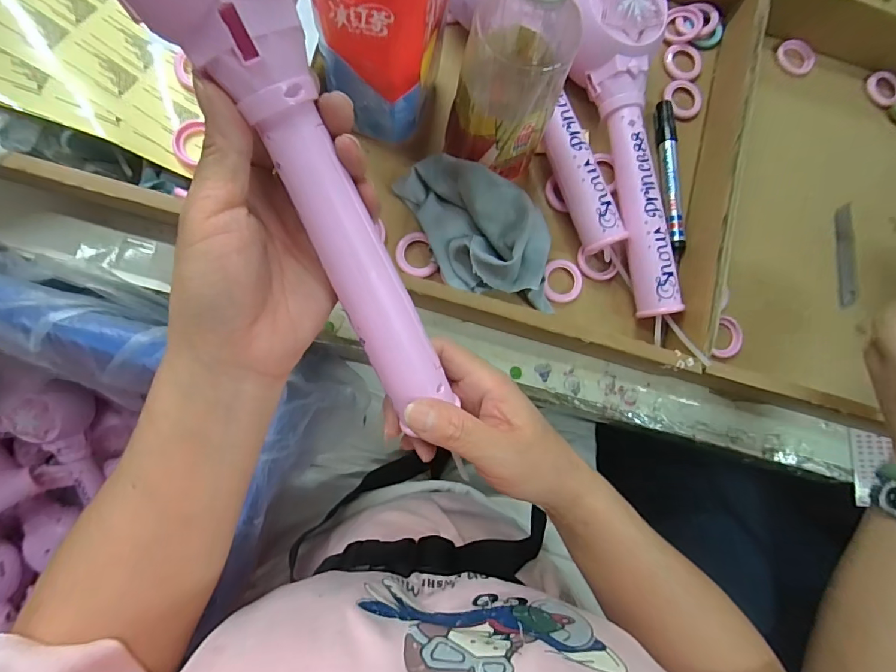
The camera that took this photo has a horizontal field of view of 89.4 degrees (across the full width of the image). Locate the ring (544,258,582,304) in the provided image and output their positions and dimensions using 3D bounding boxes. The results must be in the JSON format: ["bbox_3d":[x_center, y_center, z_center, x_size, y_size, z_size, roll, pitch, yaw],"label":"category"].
[{"bbox_3d":[0.098,-0.047,0.387,0.033,0.005,0.036,1,83,-7],"label":"ring"}]

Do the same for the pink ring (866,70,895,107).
[{"bbox_3d":[0.437,-0.247,0.453,0.032,0.009,0.036,-31,88,-9],"label":"pink ring"}]

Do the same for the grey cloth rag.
[{"bbox_3d":[0.023,-0.086,0.363,0.141,0.046,0.090,16,82,-5],"label":"grey cloth rag"}]

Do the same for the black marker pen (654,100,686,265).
[{"bbox_3d":[0.200,-0.142,0.406,0.016,0.013,0.143,-1,84,-7],"label":"black marker pen"}]

